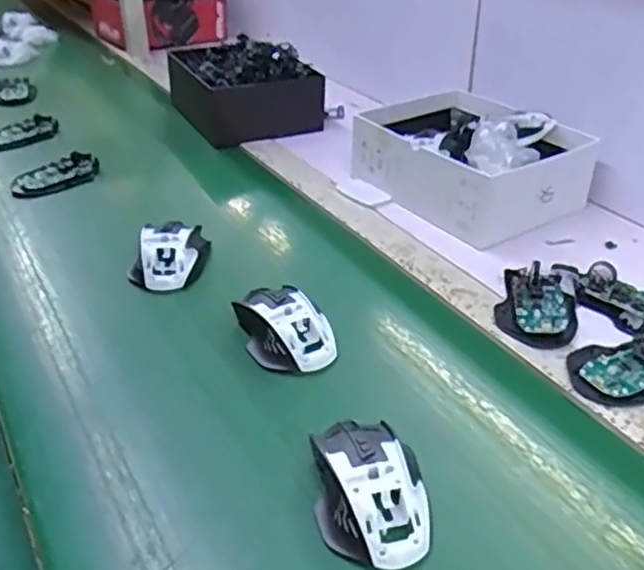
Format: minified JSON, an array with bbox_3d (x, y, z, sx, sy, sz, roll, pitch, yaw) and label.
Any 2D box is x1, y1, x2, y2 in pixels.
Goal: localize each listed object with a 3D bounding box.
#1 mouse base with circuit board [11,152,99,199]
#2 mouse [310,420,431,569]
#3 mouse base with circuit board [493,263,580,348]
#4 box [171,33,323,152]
[{"bbox_3d":[-0.340,-0.141,0.869,0.117,0.031,0.048,-26,41,-33],"label":"mouse base with circuit board"},{"bbox_3d":[0.031,0.134,0.451,0.069,0.036,0.102,-6,34,-8],"label":"mouse"},{"bbox_3d":[0.205,0.018,0.642,0.072,0.020,0.102,12,35,18],"label":"mouse base with circuit board"},{"bbox_3d":[-0.125,-0.312,1.066,0.196,0.098,0.207,-13,34,-22],"label":"box"}]

